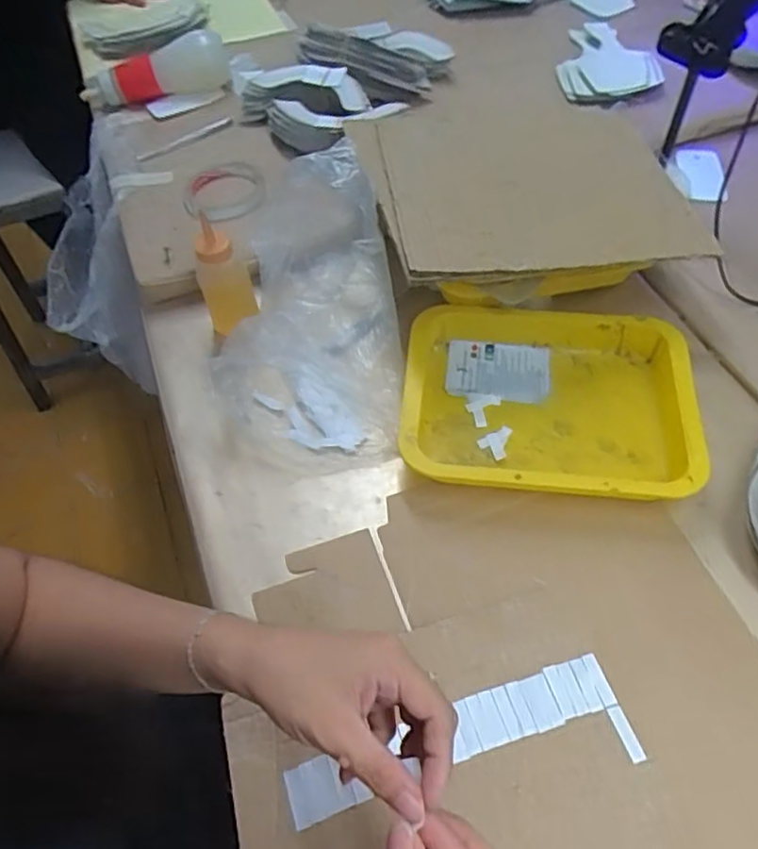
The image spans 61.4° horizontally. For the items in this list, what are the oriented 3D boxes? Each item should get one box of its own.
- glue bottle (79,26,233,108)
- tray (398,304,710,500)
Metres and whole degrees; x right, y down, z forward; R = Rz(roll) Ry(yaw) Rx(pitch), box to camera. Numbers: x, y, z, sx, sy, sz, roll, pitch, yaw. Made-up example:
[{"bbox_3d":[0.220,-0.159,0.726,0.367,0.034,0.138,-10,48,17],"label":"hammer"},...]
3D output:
[{"bbox_3d":[-0.307,-0.479,0.871,0.204,0.062,0.079,-14,55,-4],"label":"glue bottle"},{"bbox_3d":[0.153,-0.023,0.587,0.256,0.043,0.199,4,56,8],"label":"tray"}]

